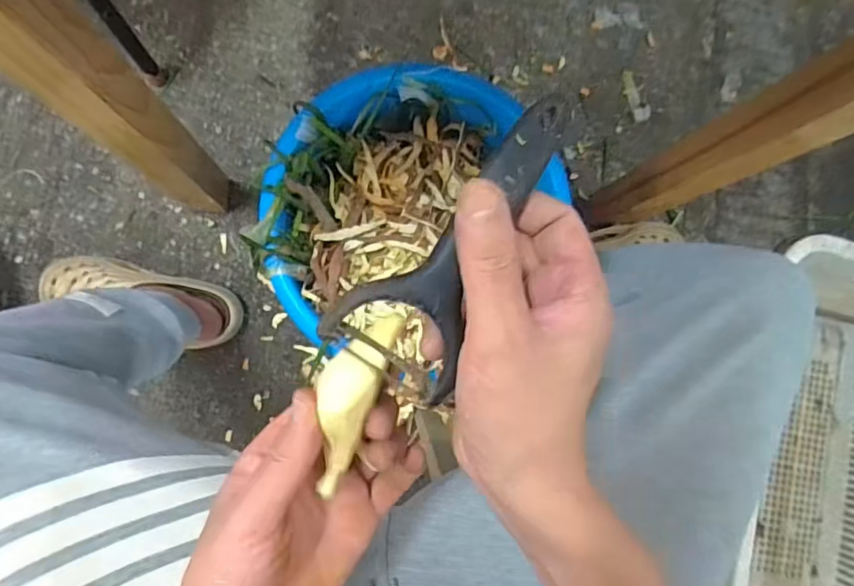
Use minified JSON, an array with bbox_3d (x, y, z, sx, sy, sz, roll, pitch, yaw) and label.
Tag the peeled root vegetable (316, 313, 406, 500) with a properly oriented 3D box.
[{"bbox_3d":[-0.037,0.050,0.258,0.026,0.022,0.087,19,109,-5],"label":"peeled root vegetable"}]

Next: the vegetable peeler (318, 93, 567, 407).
[{"bbox_3d":[0.014,-0.024,0.244,0.060,0.020,0.141,31,90,-4],"label":"vegetable peeler"}]

